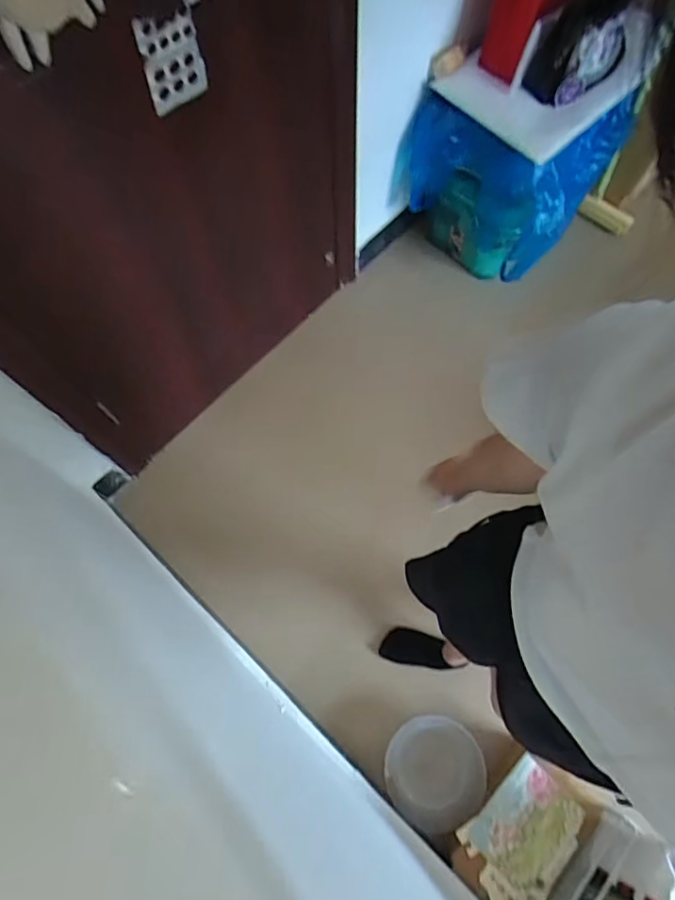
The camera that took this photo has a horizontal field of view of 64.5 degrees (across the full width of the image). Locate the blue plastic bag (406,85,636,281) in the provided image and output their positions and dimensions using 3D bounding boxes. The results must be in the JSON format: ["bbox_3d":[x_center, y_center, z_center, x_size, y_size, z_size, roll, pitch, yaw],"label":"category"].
[{"bbox_3d":[0.503,-0.819,1.583,0.472,0.504,0.422,38,76,14],"label":"blue plastic bag"}]

